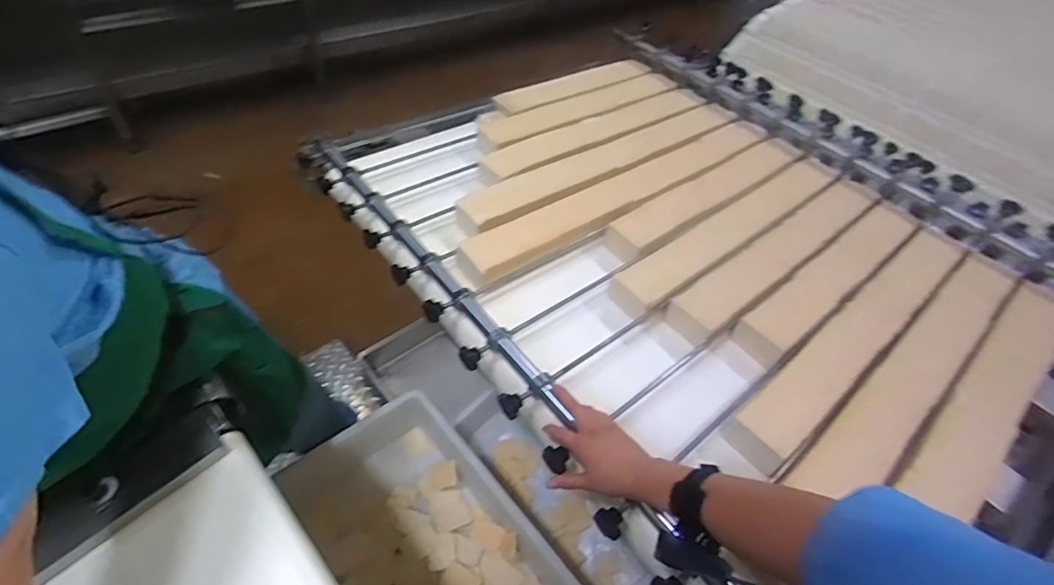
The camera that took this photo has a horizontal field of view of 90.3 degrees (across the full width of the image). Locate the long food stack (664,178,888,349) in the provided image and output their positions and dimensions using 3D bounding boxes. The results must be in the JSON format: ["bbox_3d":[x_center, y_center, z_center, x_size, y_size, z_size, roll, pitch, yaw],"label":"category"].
[{"bbox_3d":[0.480,-0.076,0.990,0.608,0.075,0.094,-28,57,-29],"label":"long food stack"}]

